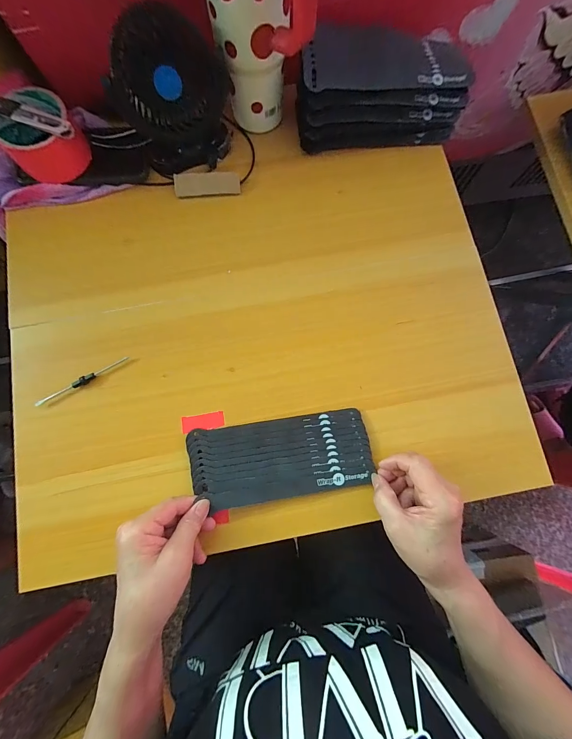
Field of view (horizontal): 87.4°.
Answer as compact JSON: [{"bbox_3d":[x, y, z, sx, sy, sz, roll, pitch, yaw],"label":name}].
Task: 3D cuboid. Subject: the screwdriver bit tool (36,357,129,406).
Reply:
[{"bbox_3d":[-0.237,0.014,0.351,0.111,0.014,0.008,-30,82,-3],"label":"screwdriver bit tool"}]

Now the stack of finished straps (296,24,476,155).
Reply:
[{"bbox_3d":[0.117,-0.343,0.367,0.198,0.084,0.078,-5,80,-1],"label":"stack of finished straps"}]

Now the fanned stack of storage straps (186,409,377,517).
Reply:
[{"bbox_3d":[-0.006,0.099,0.333,0.197,0.014,0.084,-7,82,-2],"label":"fanned stack of storage straps"}]

